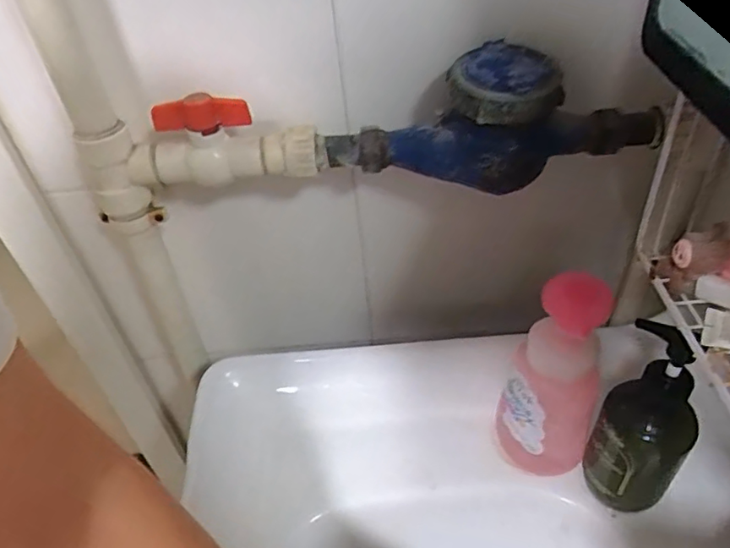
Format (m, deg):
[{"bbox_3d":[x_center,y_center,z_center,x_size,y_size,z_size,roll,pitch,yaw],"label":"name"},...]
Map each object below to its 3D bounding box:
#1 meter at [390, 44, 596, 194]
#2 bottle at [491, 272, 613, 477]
[{"bbox_3d":[0.096,-0.122,0.443,0.145,0.094,0.069,12,45,19],"label":"meter"},{"bbox_3d":[0.138,0.085,0.432,0.067,0.188,0.054,8,44,15],"label":"bottle"}]

